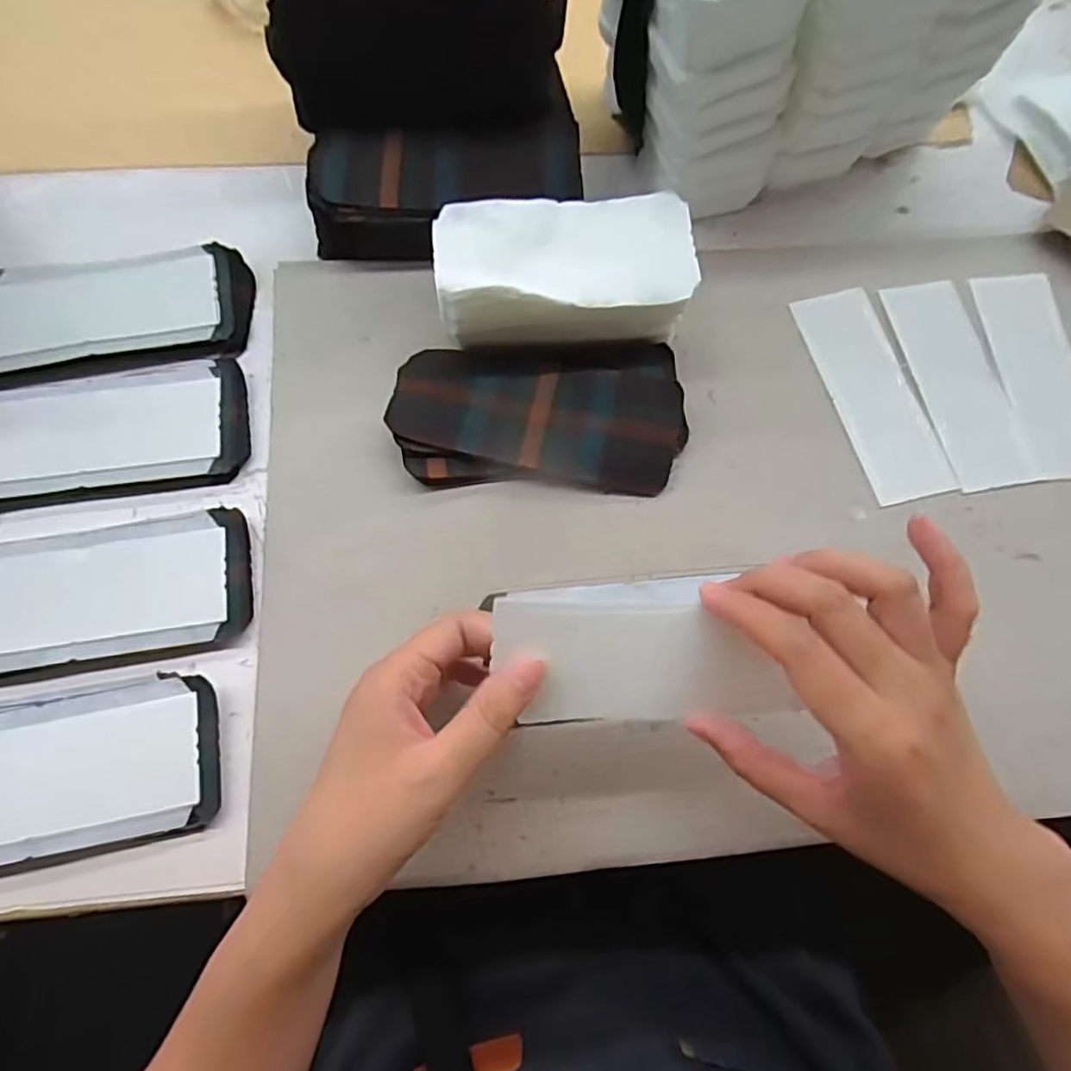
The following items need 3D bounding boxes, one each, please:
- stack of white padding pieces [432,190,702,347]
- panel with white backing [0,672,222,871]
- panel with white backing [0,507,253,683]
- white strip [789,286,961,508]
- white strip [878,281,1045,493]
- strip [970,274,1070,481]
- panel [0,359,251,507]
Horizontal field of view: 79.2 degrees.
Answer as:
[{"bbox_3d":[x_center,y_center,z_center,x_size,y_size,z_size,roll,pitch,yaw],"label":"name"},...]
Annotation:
[{"bbox_3d":[0.017,-0.147,0.387,0.148,0.053,0.088,-2,71,-4],"label":"stack of white padding pieces"},{"bbox_3d":[-0.242,0.114,0.304,0.176,0.018,0.077,-10,72,-5],"label":"panel with white backing"},{"bbox_3d":[-0.238,0.032,0.340,0.168,0.012,0.074,-10,72,-5],"label":"panel with white backing"},{"bbox_3d":[0.210,-0.090,0.403,0.052,0.004,0.144,-14,73,-6],"label":"white strip"},{"bbox_3d":[0.268,-0.098,0.408,0.055,0.004,0.146,-10,72,-5],"label":"white strip"},{"bbox_3d":[0.325,-0.105,0.416,0.052,0.004,0.144,-5,73,-2],"label":"strip"},{"bbox_3d":[-0.254,-0.060,0.372,0.167,0.014,0.077,-8,72,-4],"label":"panel"}]

